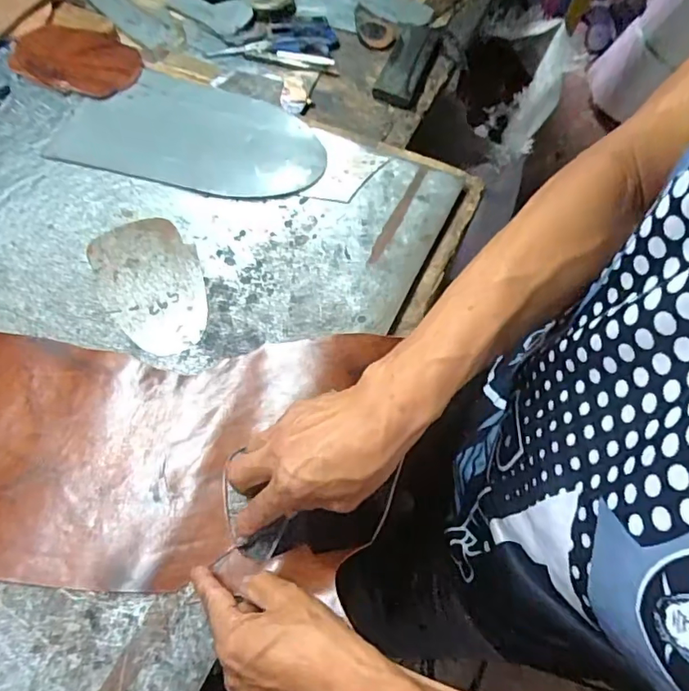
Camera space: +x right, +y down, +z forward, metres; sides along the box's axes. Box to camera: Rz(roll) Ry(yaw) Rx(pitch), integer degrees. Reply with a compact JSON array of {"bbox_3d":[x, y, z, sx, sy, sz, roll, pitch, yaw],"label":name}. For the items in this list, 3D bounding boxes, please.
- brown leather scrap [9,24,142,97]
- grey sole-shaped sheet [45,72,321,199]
[{"bbox_3d":[-0.329,-0.358,0.647,0.163,0.008,0.112,12,64,5],"label":"brown leather scrap"},{"bbox_3d":[-0.171,-0.244,0.598,0.294,0.007,0.164,14,65,5],"label":"grey sole-shaped sheet"}]

